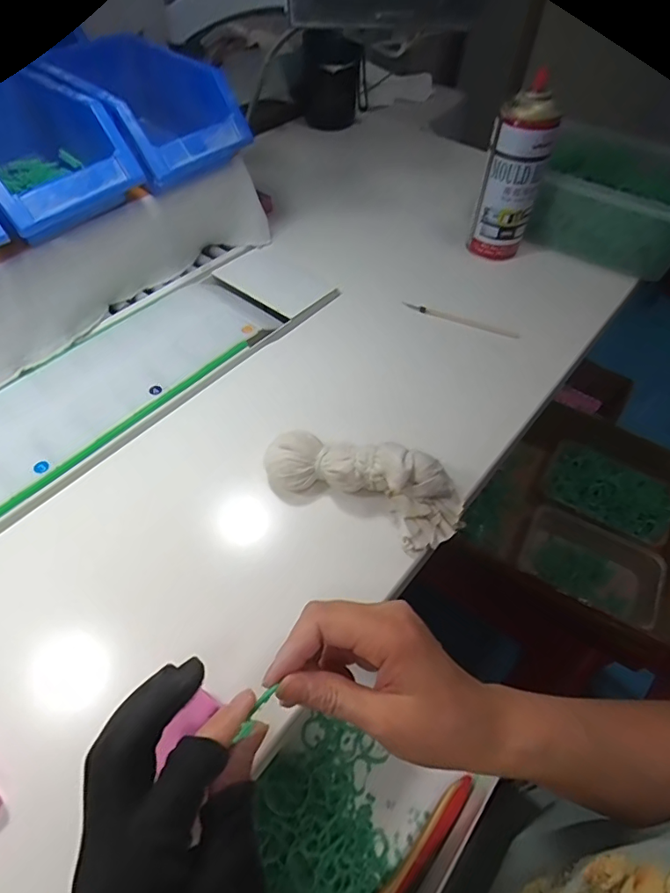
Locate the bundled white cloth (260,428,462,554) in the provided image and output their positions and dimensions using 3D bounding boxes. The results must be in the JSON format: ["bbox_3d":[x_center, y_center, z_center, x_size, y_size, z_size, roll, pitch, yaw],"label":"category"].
[{"bbox_3d":[0.025,0.019,0.397,0.161,0.046,0.071,23,55,14],"label":"bundled white cloth"}]

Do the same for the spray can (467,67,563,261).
[{"bbox_3d":[0.201,-0.303,0.576,0.056,0.168,0.055,1,52,-2],"label":"spray can"}]

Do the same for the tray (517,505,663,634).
[{"bbox_3d":[0.327,0.150,0.657,0.166,0.035,0.099,23,68,29],"label":"tray"}]

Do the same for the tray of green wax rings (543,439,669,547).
[{"bbox_3d":[0.375,0.062,0.696,0.164,0.032,0.108,30,57,19],"label":"tray of green wax rings"}]

